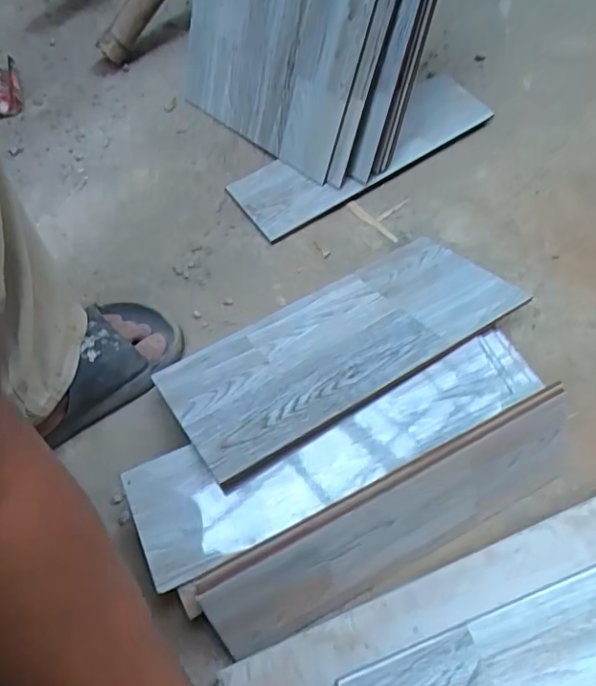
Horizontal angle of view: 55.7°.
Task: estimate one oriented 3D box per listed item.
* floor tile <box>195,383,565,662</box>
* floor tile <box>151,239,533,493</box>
[{"bbox_3d":[0.103,0.176,0.547,0.389,0.126,0.014,-25,32,-13],"label":"floor tile"},{"bbox_3d":[0.055,-0.002,0.633,0.401,0.015,0.171,-27,43,-17],"label":"floor tile"}]

